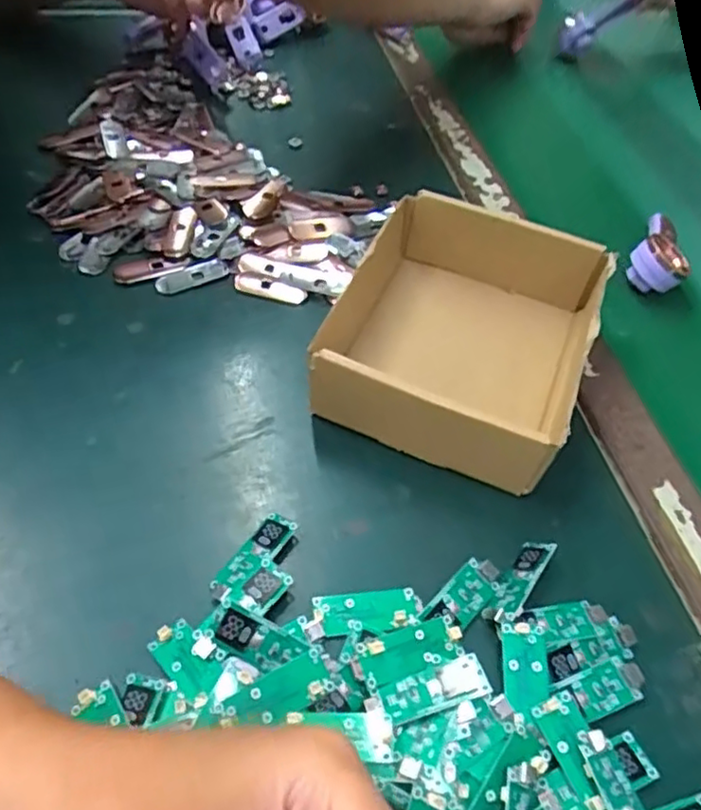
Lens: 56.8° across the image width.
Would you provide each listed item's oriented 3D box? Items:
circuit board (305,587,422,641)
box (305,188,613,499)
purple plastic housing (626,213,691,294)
[{"bbox_3d":[0.006,0.096,0.300,0.052,0.005,0.020,-5,52,-9],"label":"circuit board"},{"bbox_3d":[0.066,-0.044,0.383,0.135,0.057,0.160,21,53,11],"label":"box"},{"bbox_3d":[0.226,-0.110,0.481,0.039,0.033,0.065,43,41,-6],"label":"purple plastic housing"}]

